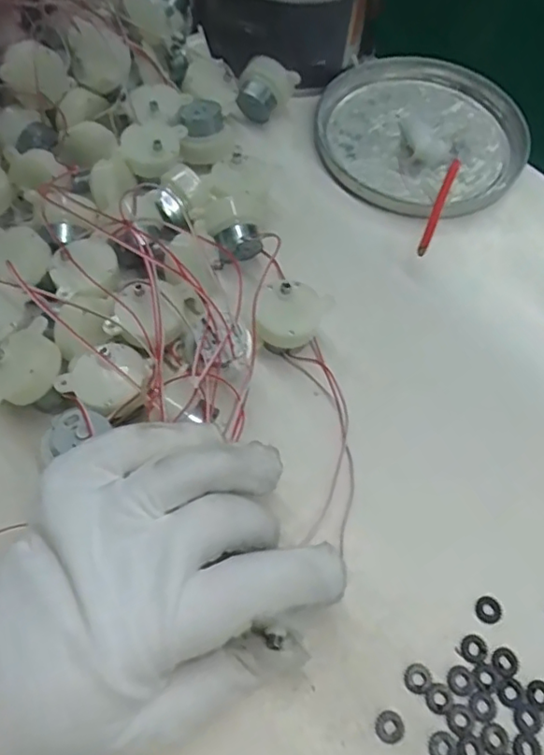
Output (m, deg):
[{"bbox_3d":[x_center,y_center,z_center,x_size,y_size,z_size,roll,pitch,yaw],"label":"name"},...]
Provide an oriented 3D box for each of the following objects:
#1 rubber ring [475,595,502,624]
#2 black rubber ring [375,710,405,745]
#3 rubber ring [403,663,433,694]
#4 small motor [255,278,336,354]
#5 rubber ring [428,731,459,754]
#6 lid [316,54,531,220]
[{"bbox_3d":[0.089,0.095,0.246,0.011,0.004,0.011,1,62,-2],"label":"rubber ring"},{"bbox_3d":[0.044,0.131,0.224,0.011,0.004,0.011,1,62,-2],"label":"black rubber ring"},{"bbox_3d":[0.057,0.117,0.233,0.011,0.004,0.011,1,62,-2],"label":"rubber ring"},{"bbox_3d":[0.010,-0.028,0.292,0.033,0.026,0.030,1,62,-2],"label":"small motor"},{"bbox_3d":[0.064,0.137,0.221,0.011,0.004,0.011,1,62,-2],"label":"rubber ring"},{"bbox_3d":[0.096,-0.158,0.381,0.126,0.014,0.139,15,62,6],"label":"lid"}]

